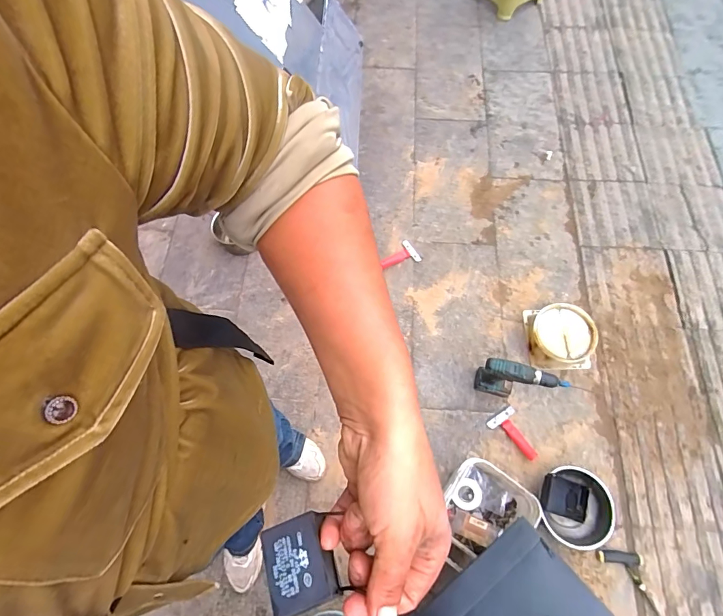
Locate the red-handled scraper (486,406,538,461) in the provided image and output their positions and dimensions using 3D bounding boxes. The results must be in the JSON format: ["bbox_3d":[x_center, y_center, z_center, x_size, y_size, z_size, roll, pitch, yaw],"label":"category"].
[{"bbox_3d":[0.482,0.391,1.223,0.097,0.018,0.164,-35,71,-12],"label":"red-handled scraper"}]

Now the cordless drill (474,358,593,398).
[{"bbox_3d":[0.476,0.226,1.188,0.244,0.206,0.067,14,69,7],"label":"cordless drill"}]

